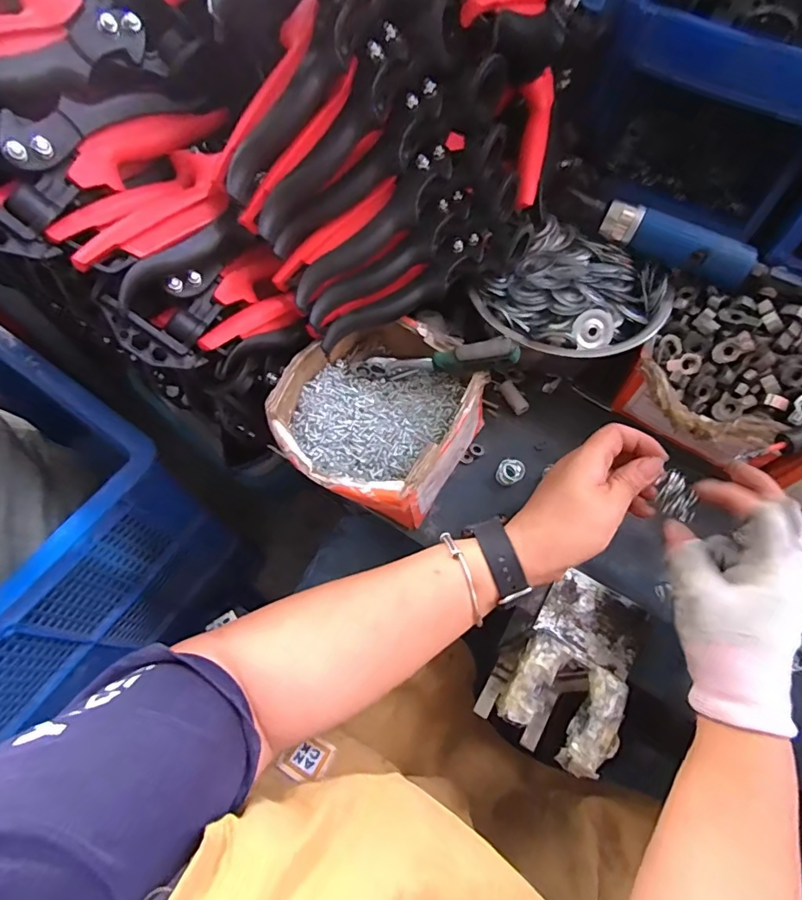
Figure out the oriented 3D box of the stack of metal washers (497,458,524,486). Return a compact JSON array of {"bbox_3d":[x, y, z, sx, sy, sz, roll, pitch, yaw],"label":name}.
[{"bbox_3d":[0.096,0.020,0.430,0.022,0.018,0.020,29,68,13],"label":"stack of metal washers"}]

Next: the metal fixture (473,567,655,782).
[{"bbox_3d":[0.124,0.153,0.362,0.091,0.031,0.131,29,68,13],"label":"metal fixture"}]

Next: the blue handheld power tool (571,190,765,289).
[{"bbox_3d":[0.228,-0.183,0.421,0.162,0.026,0.035,24,67,11],"label":"blue handheld power tool"}]

